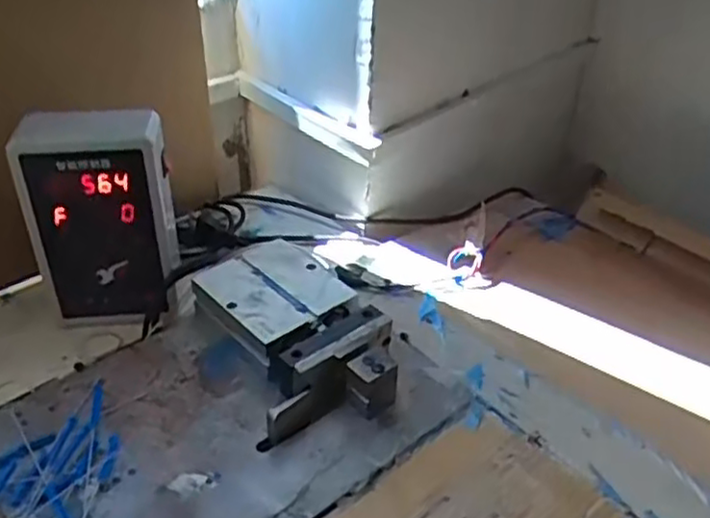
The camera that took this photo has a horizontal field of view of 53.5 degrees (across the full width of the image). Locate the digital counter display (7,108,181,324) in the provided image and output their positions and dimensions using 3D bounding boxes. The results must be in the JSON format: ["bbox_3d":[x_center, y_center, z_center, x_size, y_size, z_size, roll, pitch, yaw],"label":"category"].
[{"bbox_3d":[-0.208,-0.030,0.591,0.110,0.174,0.061,-2,35,-3],"label":"digital counter display"}]

